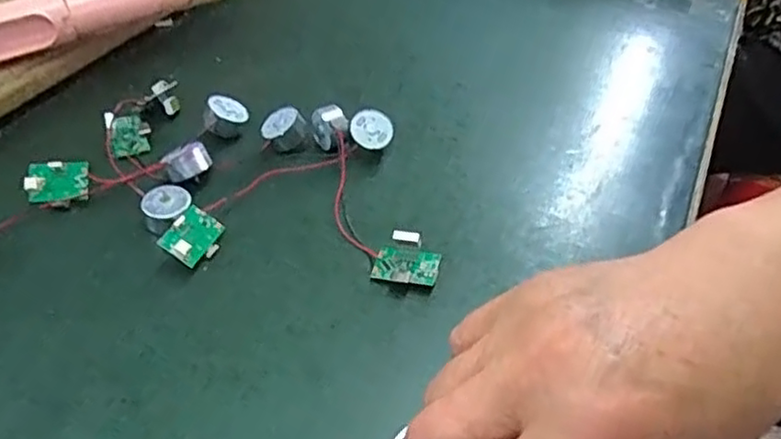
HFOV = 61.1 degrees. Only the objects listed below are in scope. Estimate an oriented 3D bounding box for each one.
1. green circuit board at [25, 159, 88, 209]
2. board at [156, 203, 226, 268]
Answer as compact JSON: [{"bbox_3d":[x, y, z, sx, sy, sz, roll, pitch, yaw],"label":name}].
[{"bbox_3d":[-0.171,-0.018,0.341,0.030,0.004,0.024,-1,84,-7],"label":"green circuit board"},{"bbox_3d":[-0.094,0.008,0.319,0.024,0.006,0.030,39,43,-13],"label":"board"}]

